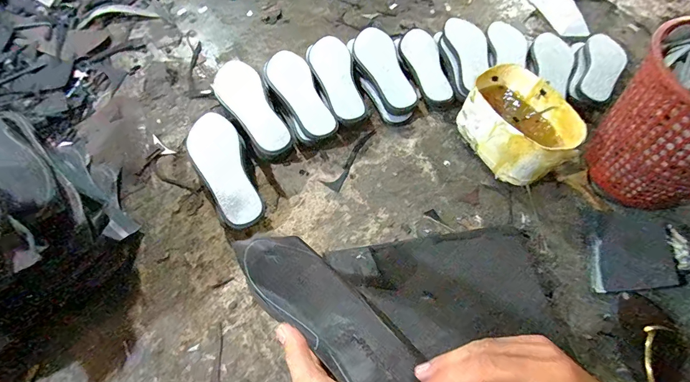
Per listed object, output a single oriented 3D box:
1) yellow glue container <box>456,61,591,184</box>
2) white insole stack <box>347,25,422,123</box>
[{"bbox_3d":[0.313,-0.120,0.672,0.135,0.128,0.200,-36,68,-21],"label":"yellow glue container"},{"bbox_3d":[0.086,-0.258,0.787,0.100,0.060,0.261,-19,65,-12],"label":"white insole stack"}]

